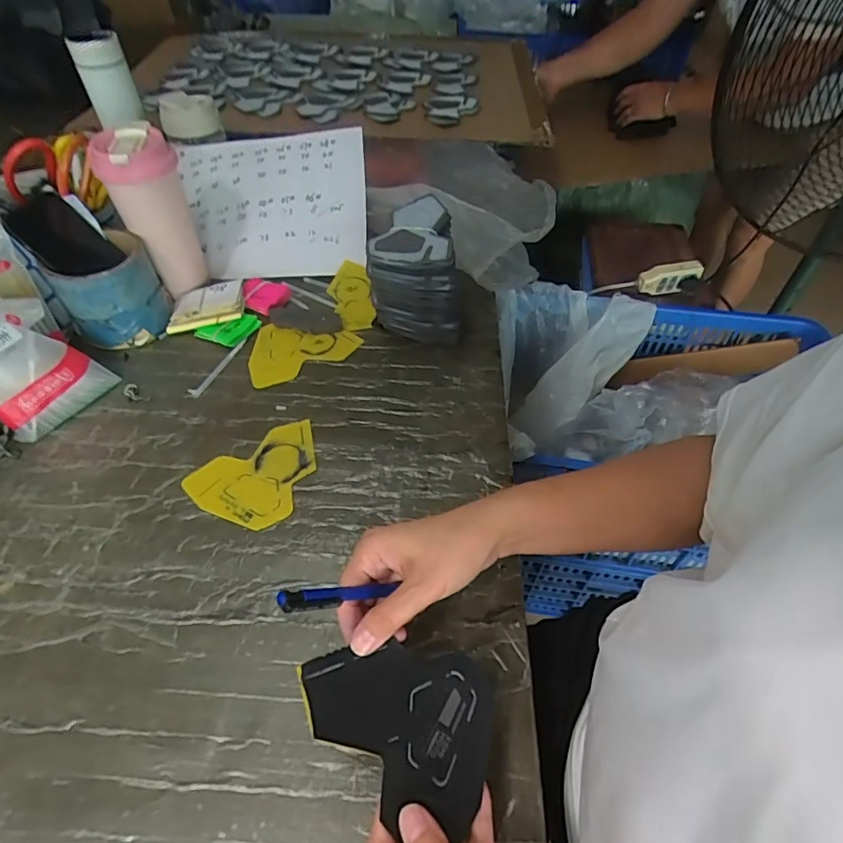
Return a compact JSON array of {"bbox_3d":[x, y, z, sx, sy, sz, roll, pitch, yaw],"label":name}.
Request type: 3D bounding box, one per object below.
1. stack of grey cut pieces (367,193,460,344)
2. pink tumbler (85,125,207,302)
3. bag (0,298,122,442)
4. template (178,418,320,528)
[{"bbox_3d":[-0.011,-0.170,0.604,0.100,0.130,0.134,-3,49,-3],"label":"stack of grey cut pieces"},{"bbox_3d":[-0.322,-0.249,0.620,0.084,0.183,0.070,-23,53,-19],"label":"pink tumbler"},{"bbox_3d":[-0.409,-0.065,0.516,0.082,0.128,0.111,27,54,21],"label":"bag"},{"bbox_3d":[-0.154,0.055,0.499,0.128,0.004,0.097,-33,59,-23],"label":"template"}]

